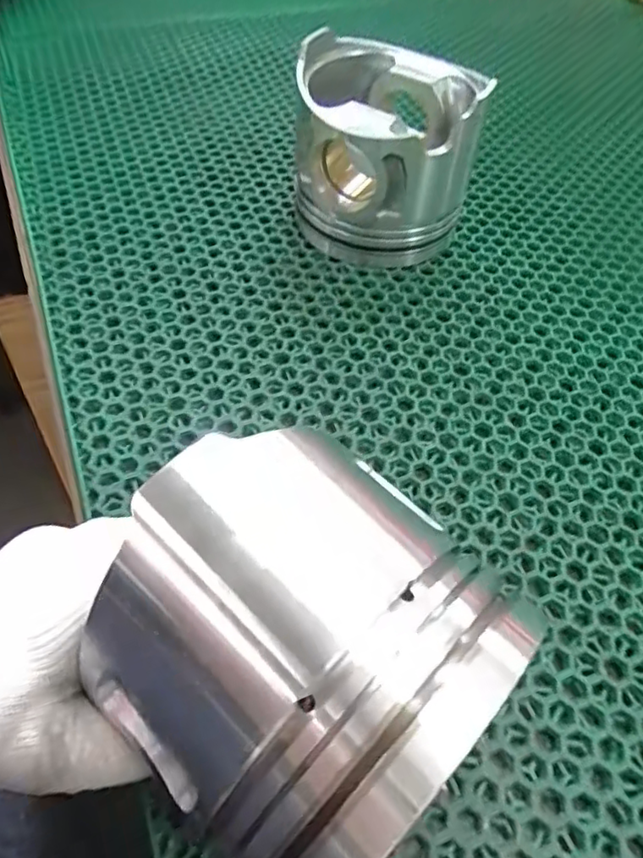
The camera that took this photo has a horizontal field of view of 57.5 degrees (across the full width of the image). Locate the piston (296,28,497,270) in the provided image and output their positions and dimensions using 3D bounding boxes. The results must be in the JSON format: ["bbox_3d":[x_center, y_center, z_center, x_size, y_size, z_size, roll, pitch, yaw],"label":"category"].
[{"bbox_3d":[0.038,-0.174,0.374,0.107,0.095,0.106,7,55,2],"label":"piston"}]

